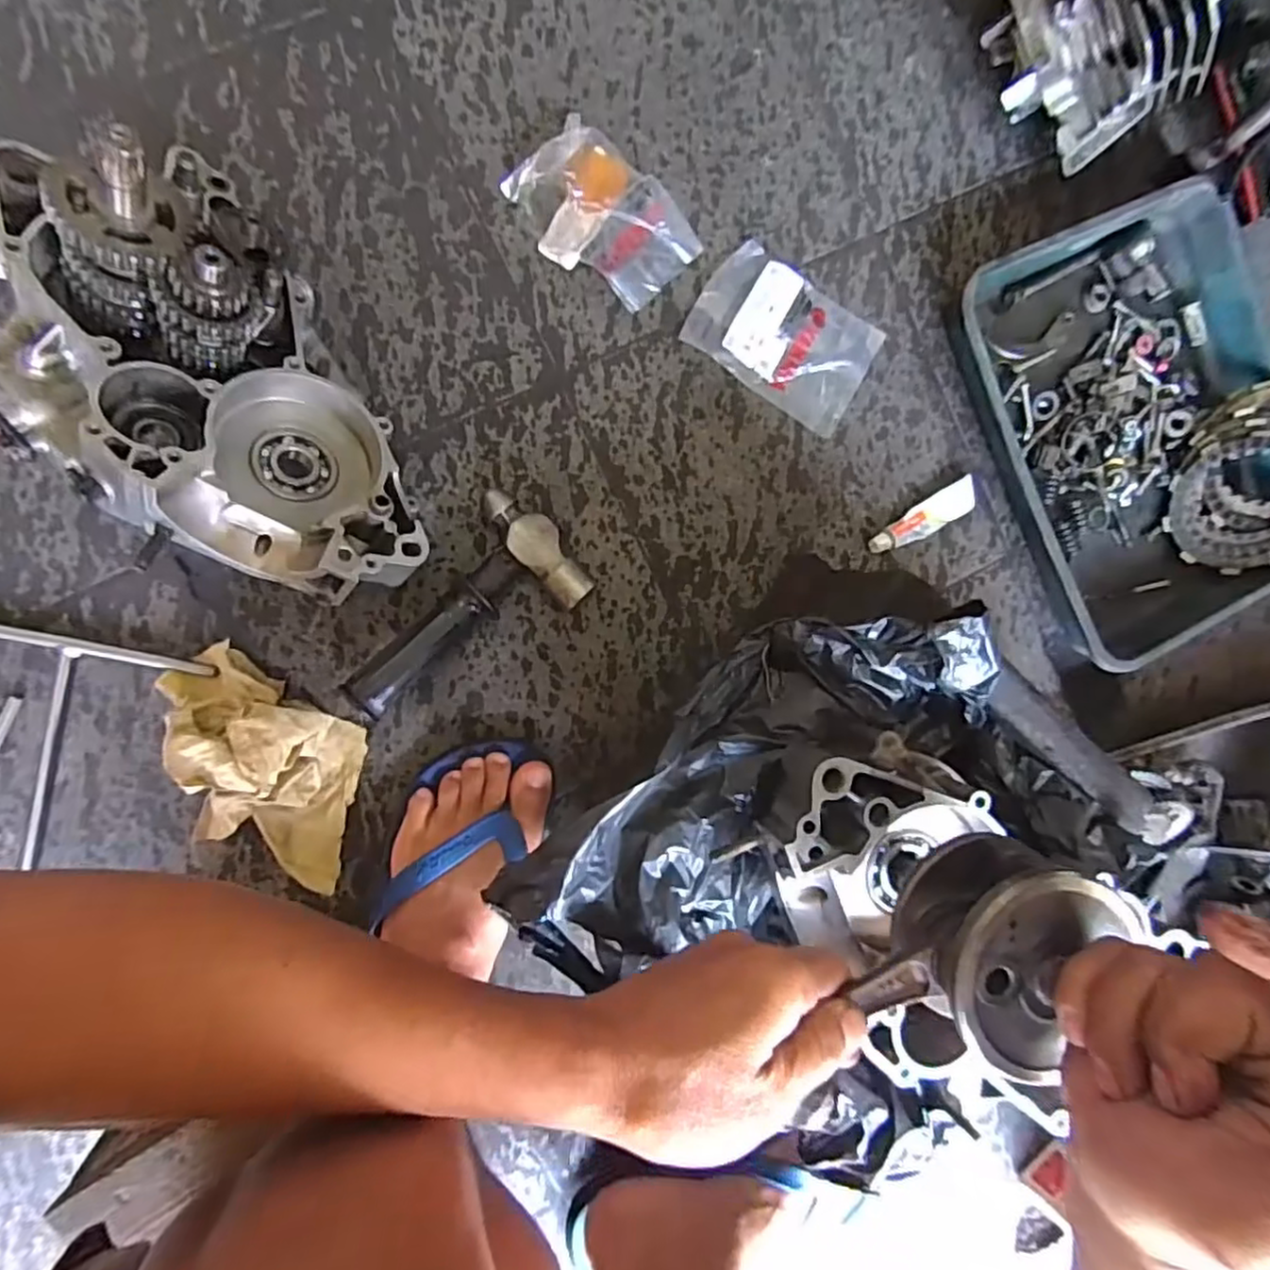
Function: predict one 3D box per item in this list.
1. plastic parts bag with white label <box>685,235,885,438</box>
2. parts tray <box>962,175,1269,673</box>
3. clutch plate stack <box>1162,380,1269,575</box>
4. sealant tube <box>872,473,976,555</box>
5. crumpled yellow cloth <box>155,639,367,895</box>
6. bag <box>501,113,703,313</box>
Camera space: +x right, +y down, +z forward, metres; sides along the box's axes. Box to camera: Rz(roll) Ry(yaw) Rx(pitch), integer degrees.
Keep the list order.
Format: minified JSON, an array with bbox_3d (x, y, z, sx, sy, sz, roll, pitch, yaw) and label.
[{"bbox_3d":[0.124,-0.246,0.552,0.149,0.011,0.102,30,87,-9],"label":"plastic parts bag with white label"},{"bbox_3d":[0.448,-0.179,0.585,0.287,0.061,0.359,-25,96,-8],"label":"parts tray"},{"bbox_3d":[0.554,-0.139,0.596,0.129,0.025,0.164,39,108,6],"label":"clutch plate stack"},{"bbox_3d":[0.248,-0.099,0.575,0.110,0.018,0.029,-30,97,-7],"label":"sealant tube"},{"bbox_3d":[-0.269,0.102,0.475,0.176,0.064,0.120,37,86,-9],"label":"crumpled yellow cloth"},{"bbox_3d":[-0.022,-0.324,0.516,0.133,0.026,0.098,45,85,-8],"label":"bag"}]

